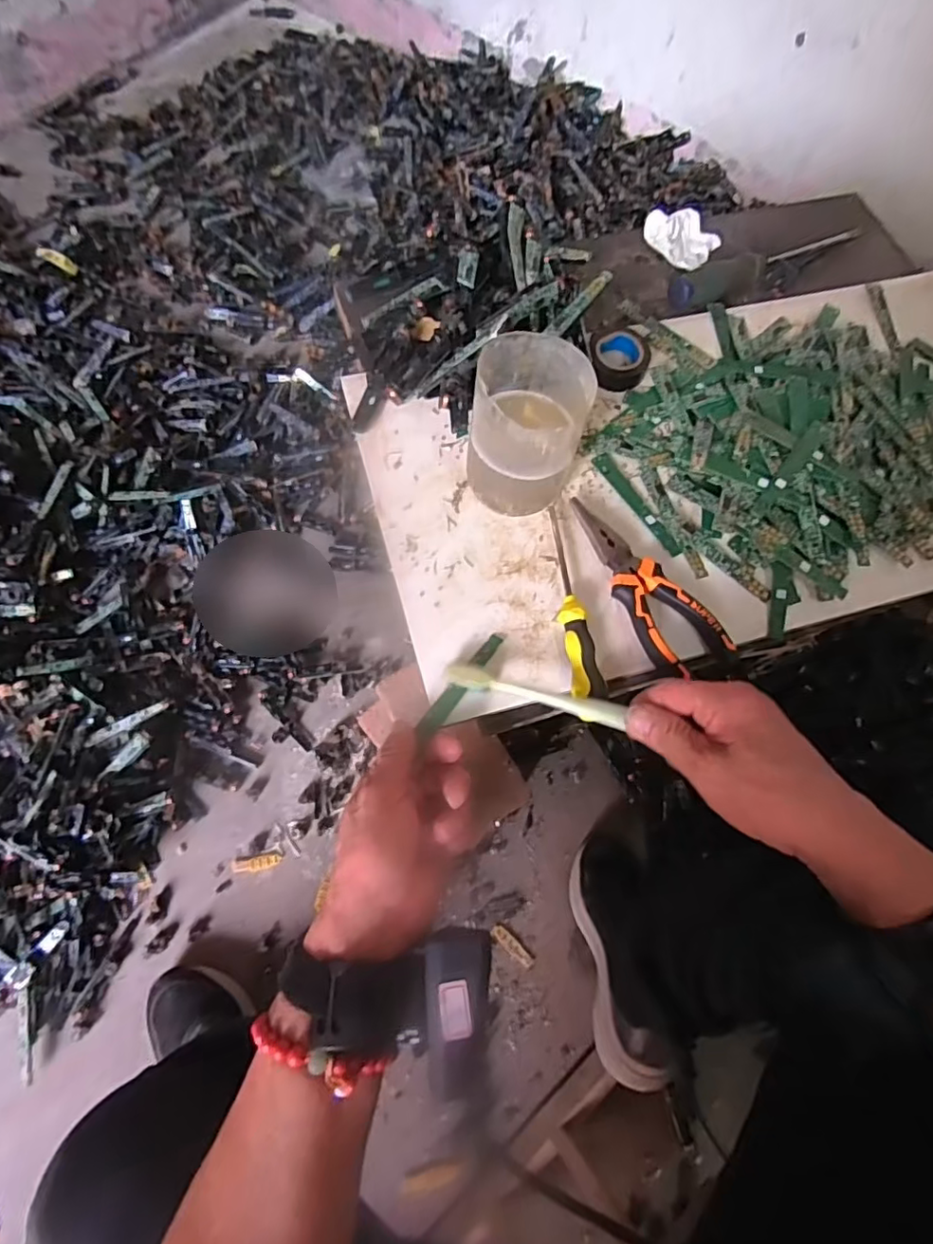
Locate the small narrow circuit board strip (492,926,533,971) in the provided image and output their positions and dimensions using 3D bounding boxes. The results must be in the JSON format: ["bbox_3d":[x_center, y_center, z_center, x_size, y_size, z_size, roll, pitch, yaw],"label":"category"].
[{"bbox_3d":[0.060,0.415,0.746,0.065,0.012,0.017,42,71,12],"label":"small narrow circuit board strip"}]

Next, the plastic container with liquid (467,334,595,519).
[{"bbox_3d":[0.041,-0.129,0.406,0.070,0.104,0.081,1,68,-4],"label":"plastic container with liquid"}]

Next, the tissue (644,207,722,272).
[{"bbox_3d":[0.209,-0.376,0.566,0.059,0.022,0.066,-35,75,-17],"label":"tissue"}]

